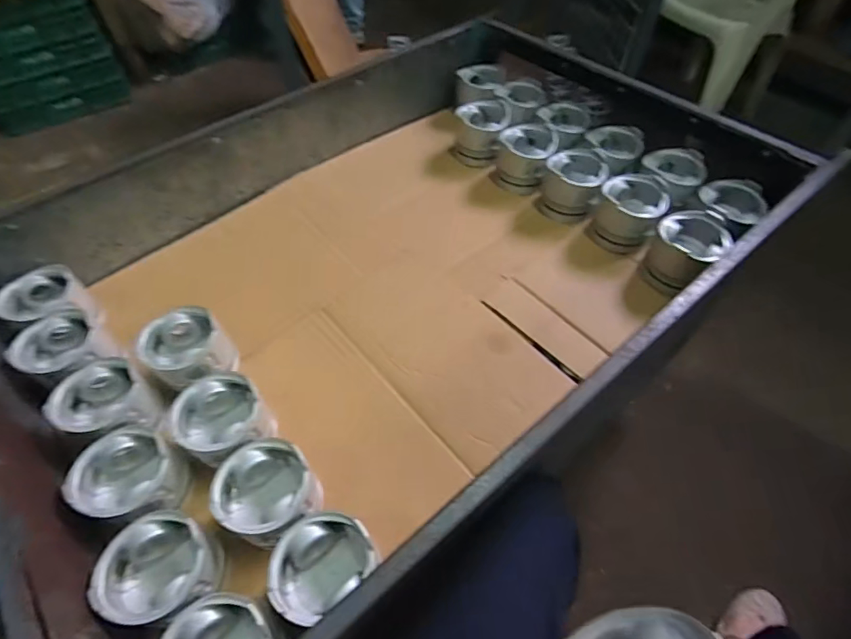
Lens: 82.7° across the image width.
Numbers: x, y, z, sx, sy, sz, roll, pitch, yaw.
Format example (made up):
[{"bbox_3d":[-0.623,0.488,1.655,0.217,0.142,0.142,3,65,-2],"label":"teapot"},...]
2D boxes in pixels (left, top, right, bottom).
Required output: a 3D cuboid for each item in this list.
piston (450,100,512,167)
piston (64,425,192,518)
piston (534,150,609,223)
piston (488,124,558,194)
[{"bbox_3d":[0.113,-0.387,0.995,0.111,0.088,0.104,8,55,7],"label":"piston"},{"bbox_3d":[-0.345,0.187,0.568,0.107,0.064,0.105,23,58,17],"label":"piston"},{"bbox_3d":[0.267,-0.249,0.887,0.104,0.096,0.112,-1,54,1],"label":"piston"},{"bbox_3d":[0.189,-0.307,0.935,0.110,0.100,0.111,17,56,13],"label":"piston"}]

